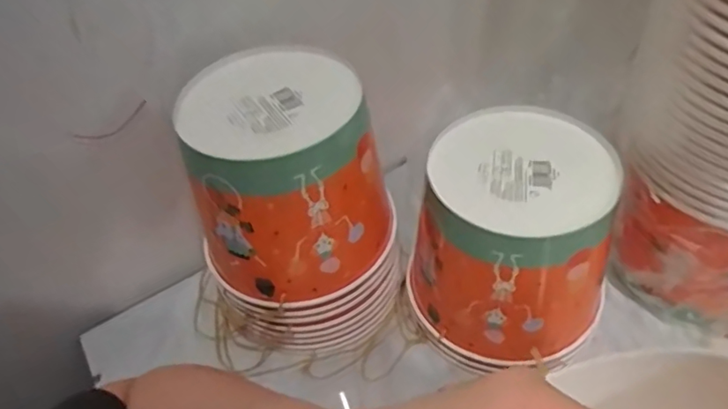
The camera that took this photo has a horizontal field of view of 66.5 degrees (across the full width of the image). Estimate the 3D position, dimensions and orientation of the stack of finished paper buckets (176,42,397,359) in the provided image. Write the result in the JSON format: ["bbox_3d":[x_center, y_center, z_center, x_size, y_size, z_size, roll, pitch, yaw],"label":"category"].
[{"bbox_3d":[-0.059,0.005,0.443,0.143,0.202,0.142,-20,48,-11],"label":"stack of finished paper buckets"}]

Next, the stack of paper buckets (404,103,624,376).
[{"bbox_3d":[0.108,0.021,0.423,0.146,0.131,0.155,1,48,8],"label":"stack of paper buckets"}]

